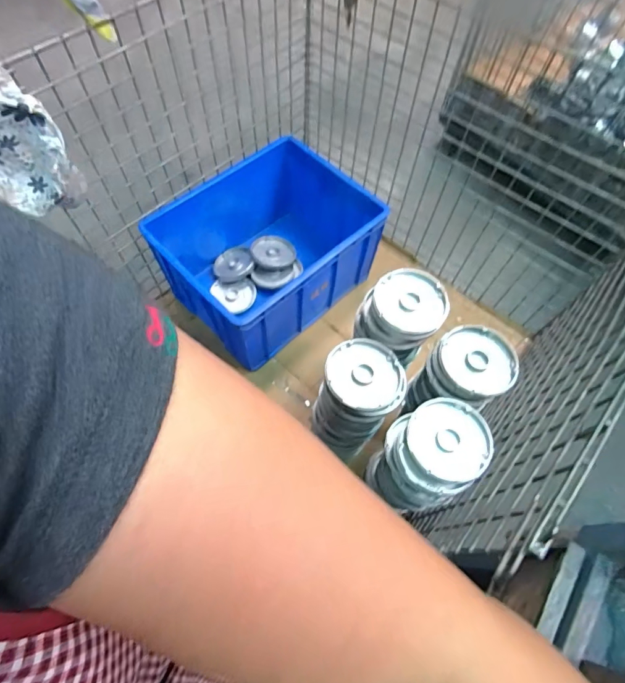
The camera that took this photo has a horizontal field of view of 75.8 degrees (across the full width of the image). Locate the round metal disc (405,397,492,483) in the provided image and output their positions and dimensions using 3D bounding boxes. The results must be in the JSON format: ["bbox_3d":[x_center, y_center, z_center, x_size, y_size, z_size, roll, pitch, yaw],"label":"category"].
[{"bbox_3d":[0.234,0.168,0.692,0.138,0.018,0.138,-4,59,6],"label":"round metal disc"}]

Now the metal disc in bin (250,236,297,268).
[{"bbox_3d":[-0.125,-0.285,1.278,0.141,0.018,0.116,11,64,3],"label":"metal disc in bin"}]

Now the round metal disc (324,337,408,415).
[{"bbox_3d":[0.098,0.064,0.739,0.145,0.024,0.139,1,64,-2],"label":"round metal disc"}]

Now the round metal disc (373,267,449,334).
[{"bbox_3d":[0.190,-0.081,0.775,0.133,0.024,0.145,1,64,-2],"label":"round metal disc"}]

